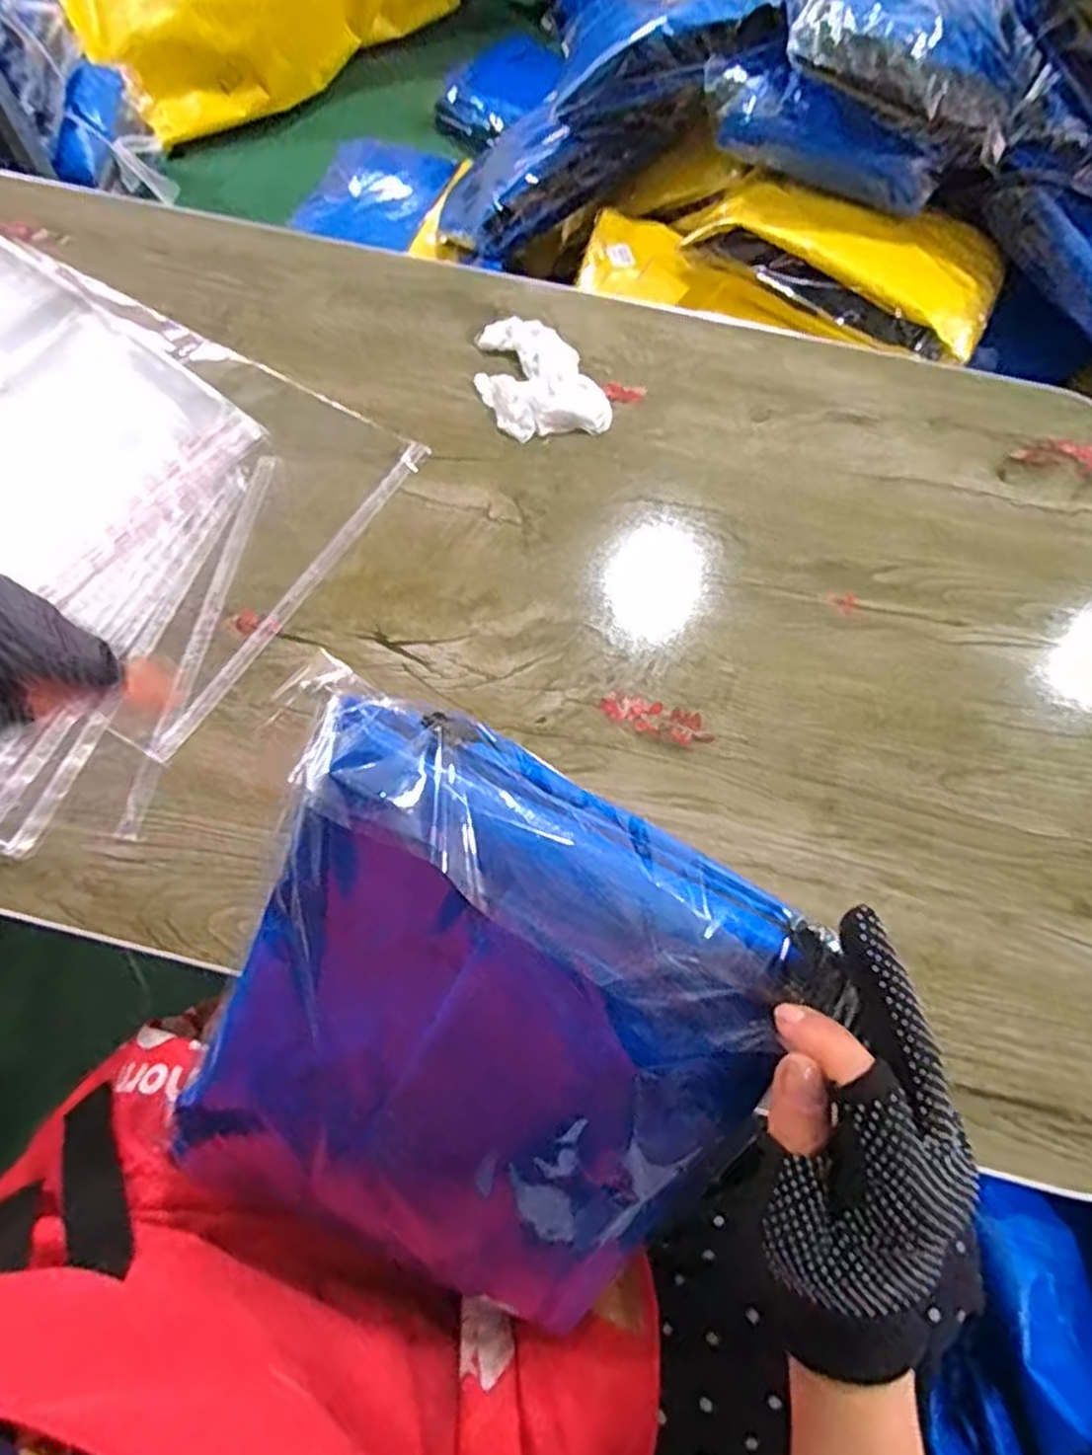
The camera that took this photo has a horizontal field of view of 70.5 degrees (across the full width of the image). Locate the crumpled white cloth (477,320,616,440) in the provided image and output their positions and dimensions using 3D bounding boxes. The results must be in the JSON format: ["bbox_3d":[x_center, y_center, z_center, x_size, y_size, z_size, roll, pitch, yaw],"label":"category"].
[{"bbox_3d":[-0.010,-0.276,0.611,0.086,0.016,0.120,-20,70,-9],"label":"crumpled white cloth"}]

